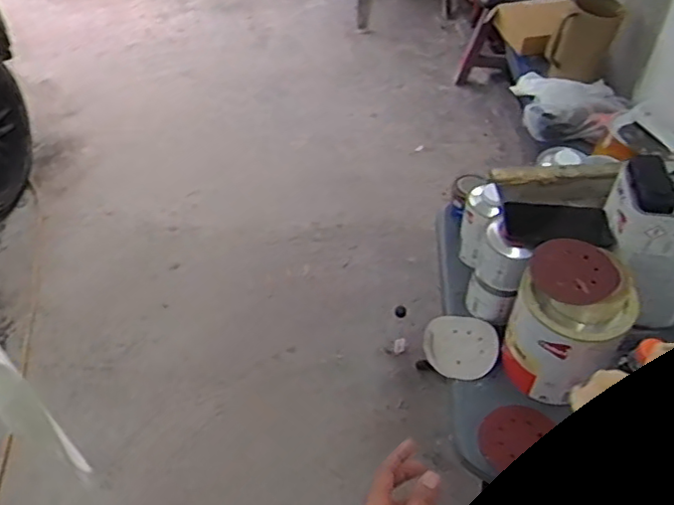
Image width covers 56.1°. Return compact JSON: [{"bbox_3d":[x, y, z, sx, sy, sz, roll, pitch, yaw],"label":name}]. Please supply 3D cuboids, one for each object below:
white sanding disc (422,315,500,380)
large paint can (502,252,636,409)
[{"bbox_3d":[0.215,0.160,1.096,0.124,0.022,0.118,-1,49,1],"label":"white sanding disc"},{"bbox_3d":[0.363,0.114,0.991,0.156,0.223,0.159,-1,49,1],"label":"large paint can"}]

